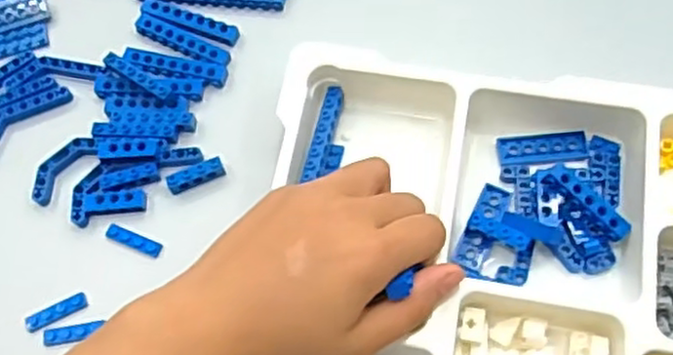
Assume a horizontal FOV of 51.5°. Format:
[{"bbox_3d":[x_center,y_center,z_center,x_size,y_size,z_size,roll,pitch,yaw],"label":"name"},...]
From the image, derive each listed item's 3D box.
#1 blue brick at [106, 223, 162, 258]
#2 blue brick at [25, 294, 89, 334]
[{"bbox_3d":[-0.108,0.033,0.373,0.031,0.004,0.008,20,69,11],"label":"blue brick"},{"bbox_3d":[-0.145,0.070,0.360,0.032,0.004,0.009,-28,68,-10],"label":"blue brick"}]

